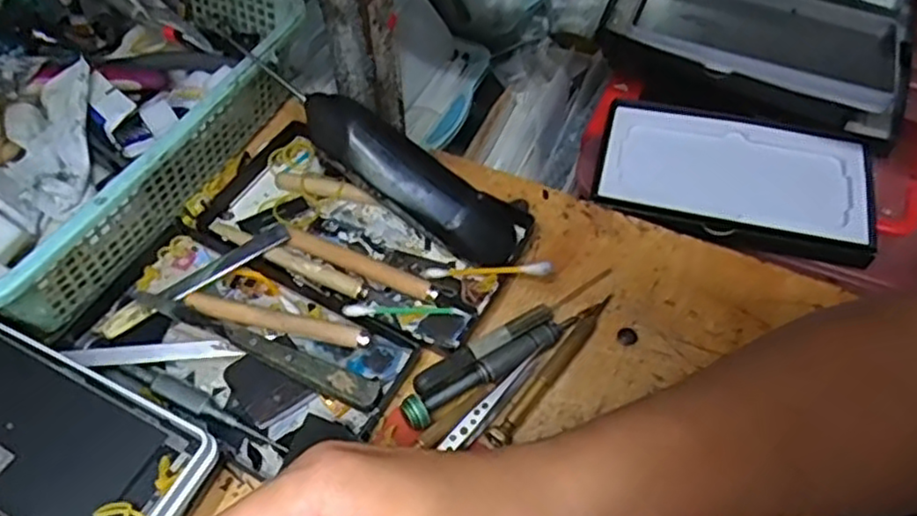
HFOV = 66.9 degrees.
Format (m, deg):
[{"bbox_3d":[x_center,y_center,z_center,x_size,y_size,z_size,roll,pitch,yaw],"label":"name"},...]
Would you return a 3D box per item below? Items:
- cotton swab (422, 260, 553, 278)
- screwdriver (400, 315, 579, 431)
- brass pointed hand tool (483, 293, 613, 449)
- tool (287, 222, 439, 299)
[{"bbox_3d":[0.016,0.008,0.392,0.074,0.009,0.008,-3,50,23],"label":"cotton swab"},{"bbox_3d":[0.020,0.056,0.360,0.109,0.013,0.015,-28,59,-19],"label":"screwdriver"},{"bbox_3d":[0.051,0.058,0.368,0.011,0.008,0.109,34,61,22],"label":"brass pointed hand tool"},{"bbox_3d":[-0.057,0.002,0.406,0.100,0.008,0.015,22,57,15],"label":"tool"}]

